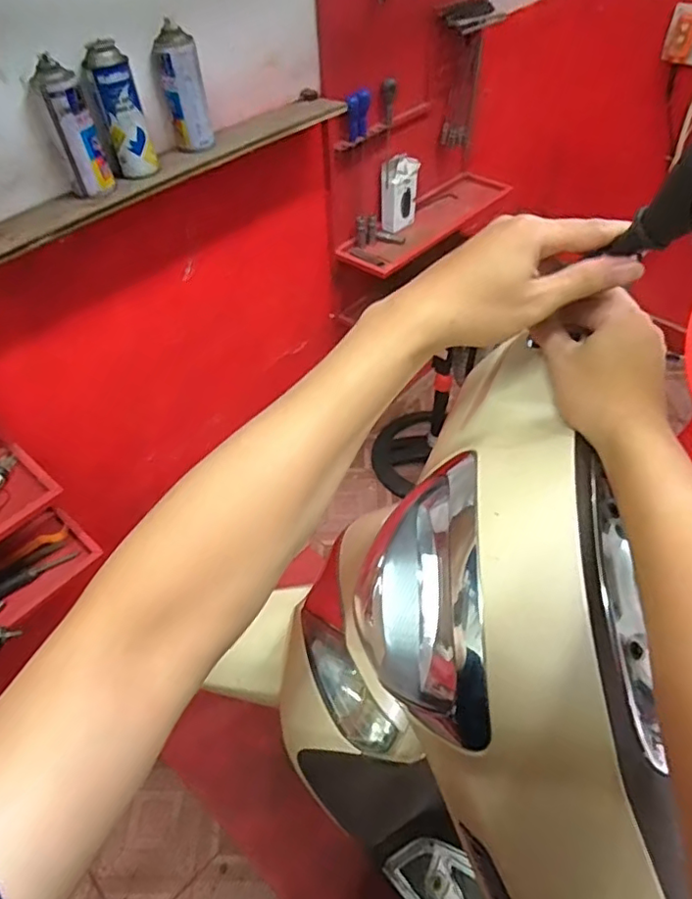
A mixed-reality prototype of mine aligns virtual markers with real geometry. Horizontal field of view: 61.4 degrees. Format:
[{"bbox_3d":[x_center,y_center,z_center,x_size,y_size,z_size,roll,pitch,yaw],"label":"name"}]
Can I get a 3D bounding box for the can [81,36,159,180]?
[{"bbox_3d":[-0.344,-0.514,0.896,0.066,0.168,0.061,-12,50,-7],"label":"can"}]

